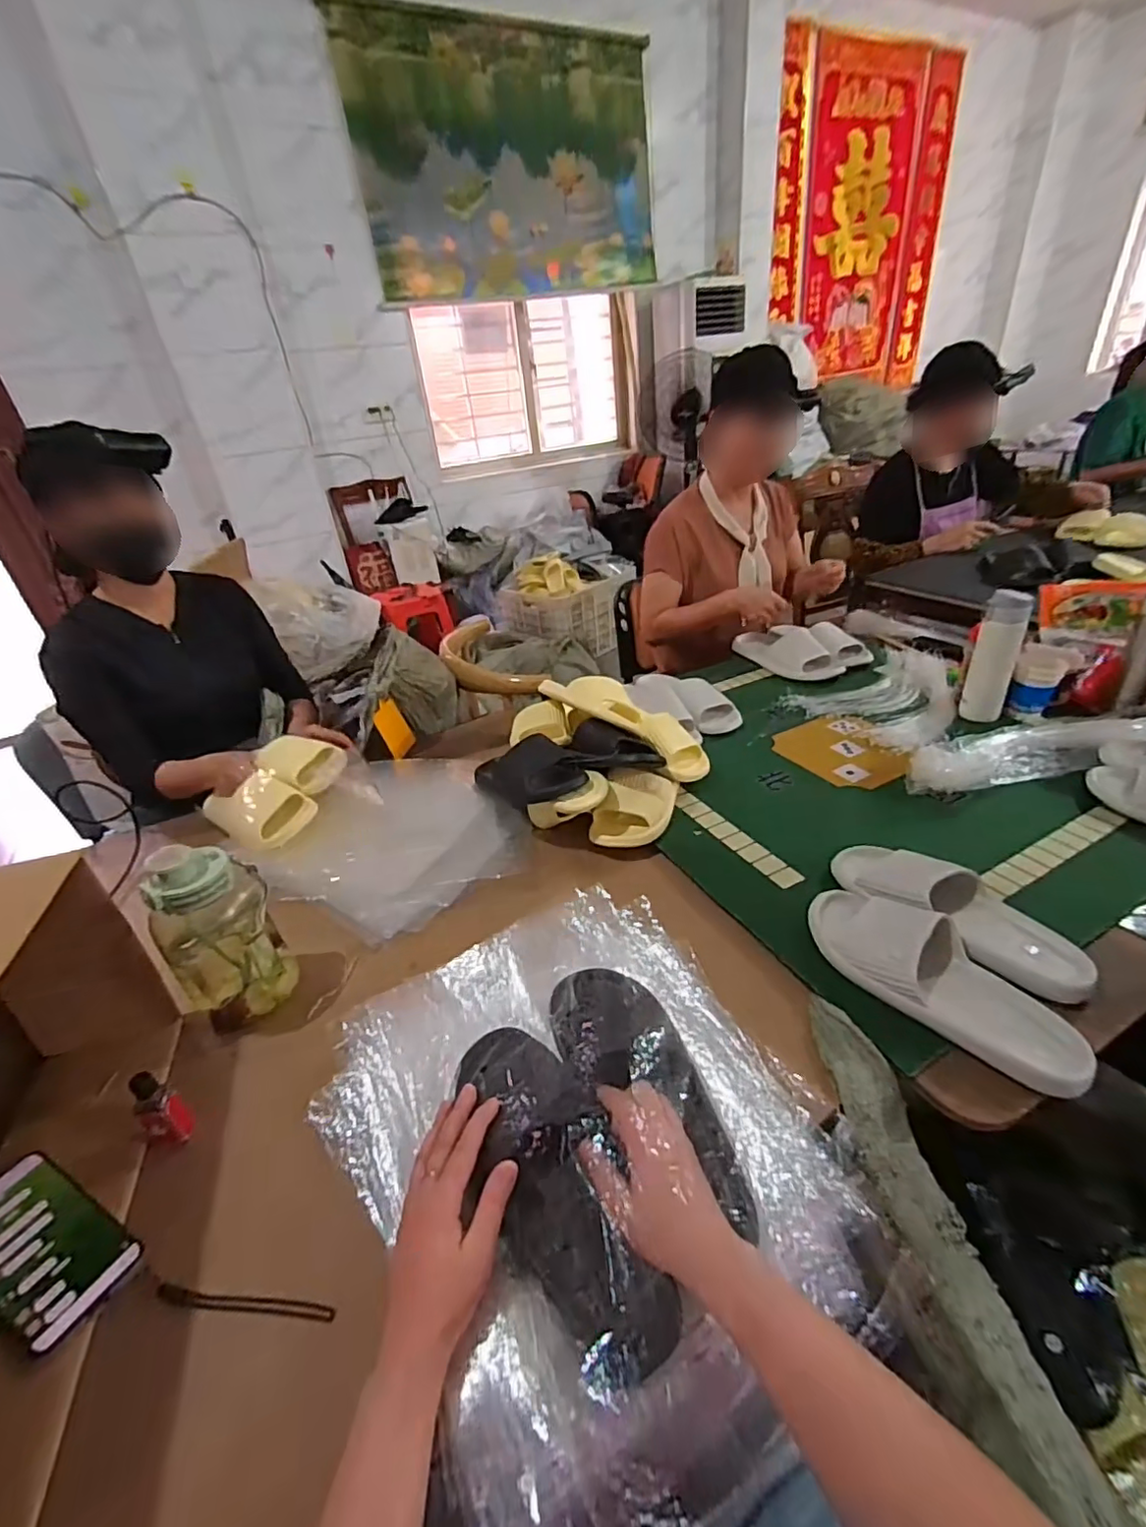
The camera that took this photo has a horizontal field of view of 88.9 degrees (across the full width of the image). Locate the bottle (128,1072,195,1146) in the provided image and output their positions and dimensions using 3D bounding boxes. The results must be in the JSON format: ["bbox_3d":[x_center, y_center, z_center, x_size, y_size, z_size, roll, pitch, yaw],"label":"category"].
[{"bbox_3d":[-0.381,0.319,0.538,0.035,0.084,0.030,18,39,34],"label":"bottle"}]

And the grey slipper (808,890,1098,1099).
[{"bbox_3d":[0.367,0.216,0.599,0.109,0.065,0.269,-29,38,-32],"label":"grey slipper"}]

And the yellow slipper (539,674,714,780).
[{"bbox_3d":[0.086,-0.072,0.987,0.323,0.087,0.110,31,41,5],"label":"yellow slipper"}]

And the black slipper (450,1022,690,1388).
[{"bbox_3d":[-0.021,0.312,0.464,0.094,0.068,0.266,-19,38,-21],"label":"black slipper"}]

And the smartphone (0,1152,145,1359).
[{"bbox_3d":[-0.427,0.382,0.467,0.151,0.010,0.075,18,28,21],"label":"smartphone"}]

